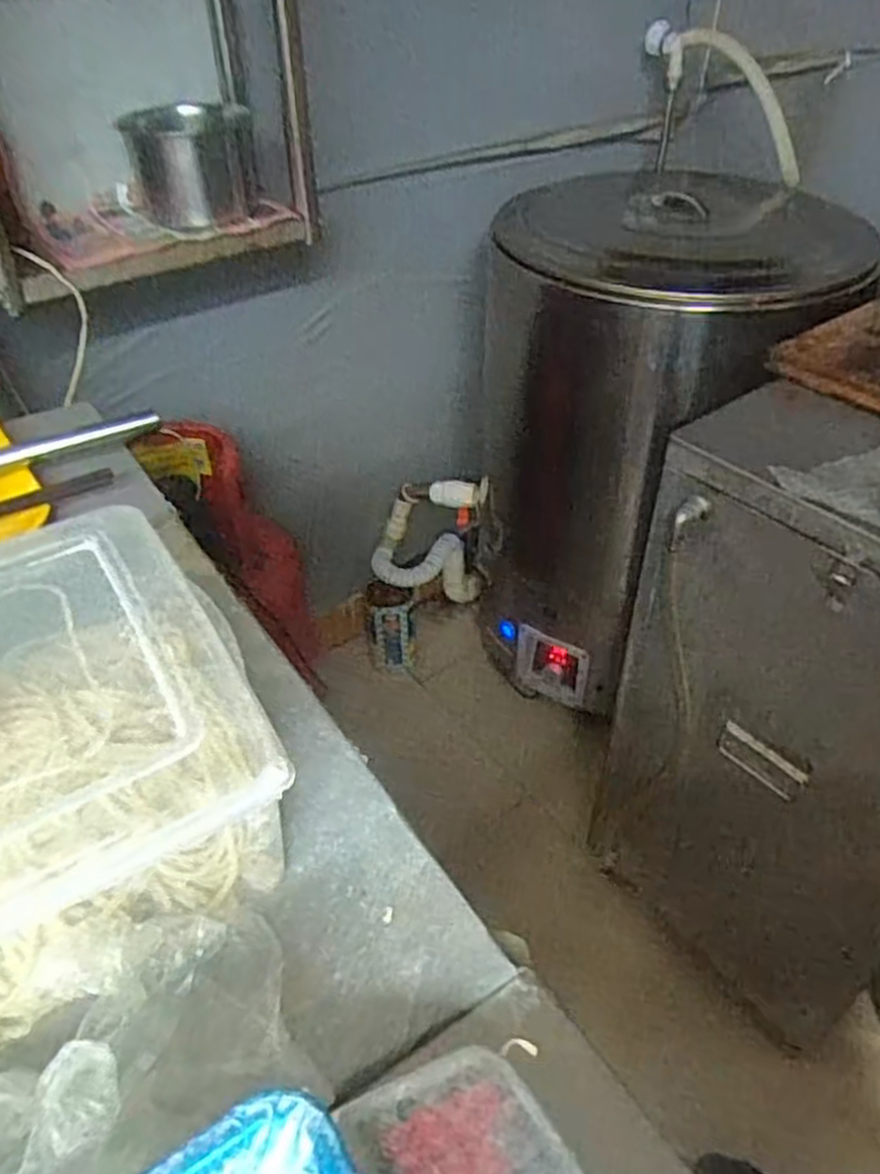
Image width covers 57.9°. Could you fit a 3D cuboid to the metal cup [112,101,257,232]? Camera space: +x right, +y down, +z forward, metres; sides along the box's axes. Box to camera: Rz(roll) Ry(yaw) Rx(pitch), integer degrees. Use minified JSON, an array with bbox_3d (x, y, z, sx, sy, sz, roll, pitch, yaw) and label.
[{"bbox_3d":[-0.291,-0.495,0.934,0.141,0.111,0.139,-9,42,-9],"label":"metal cup"}]

